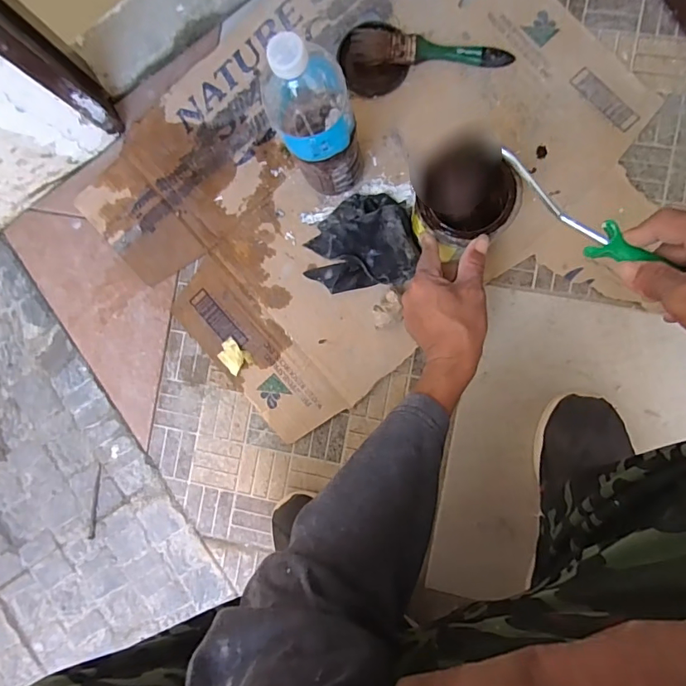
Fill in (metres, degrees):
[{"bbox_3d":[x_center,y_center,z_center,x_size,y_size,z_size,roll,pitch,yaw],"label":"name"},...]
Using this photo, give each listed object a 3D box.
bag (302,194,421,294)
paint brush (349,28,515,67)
[{"bbox_3d":[0.020,-0.128,0.588,0.136,0.042,0.117,-5,90,8],"label":"bag"},{"bbox_3d":[0.108,-0.362,0.582,0.197,0.032,0.040,7,91,8],"label":"paint brush"}]

